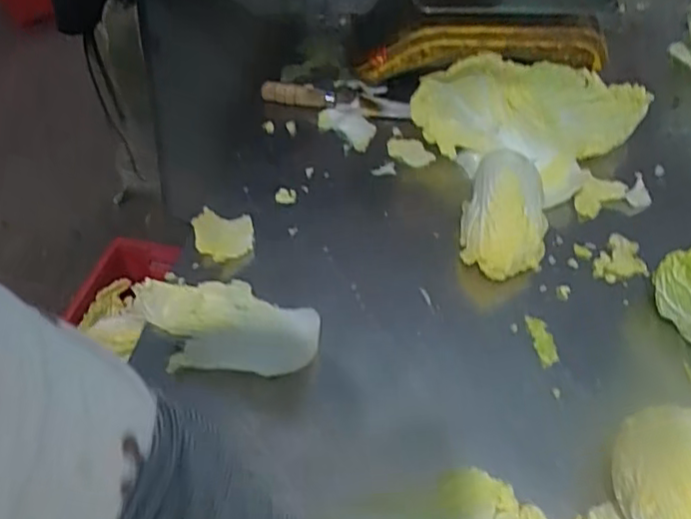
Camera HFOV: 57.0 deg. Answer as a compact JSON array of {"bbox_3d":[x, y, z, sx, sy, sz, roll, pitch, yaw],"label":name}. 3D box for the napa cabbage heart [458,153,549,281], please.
[{"bbox_3d":[0.168,-0.048,0.671,0.091,0.072,0.142,10,53,8],"label":"napa cabbage heart"}]

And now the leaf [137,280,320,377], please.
[{"bbox_3d":[-0.121,0.068,0.608,0.189,0.032,0.090,10,53,8],"label":"leaf"}]

